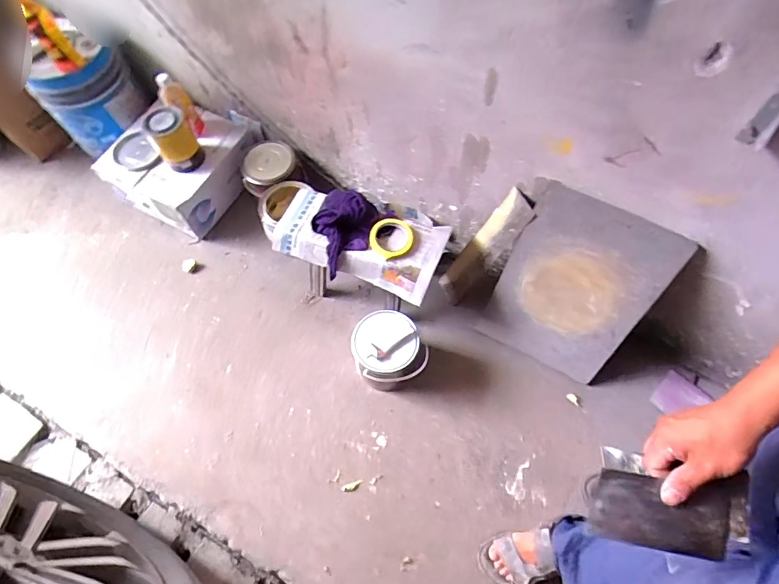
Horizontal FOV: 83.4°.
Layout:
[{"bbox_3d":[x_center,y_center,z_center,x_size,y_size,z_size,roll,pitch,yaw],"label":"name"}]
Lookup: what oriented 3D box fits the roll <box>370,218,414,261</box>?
[{"bbox_3d":[0.008,-0.124,0.996,0.101,0.029,0.084,-20,63,-9],"label":"roll"}]

